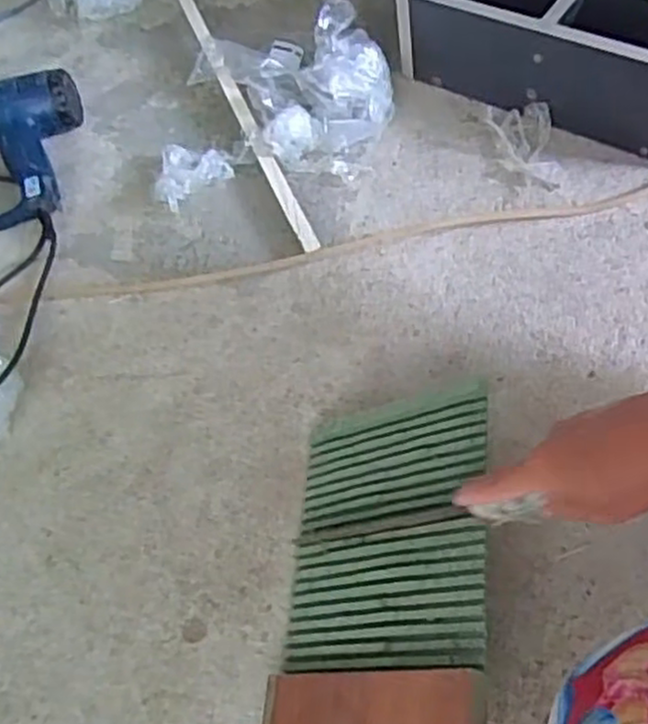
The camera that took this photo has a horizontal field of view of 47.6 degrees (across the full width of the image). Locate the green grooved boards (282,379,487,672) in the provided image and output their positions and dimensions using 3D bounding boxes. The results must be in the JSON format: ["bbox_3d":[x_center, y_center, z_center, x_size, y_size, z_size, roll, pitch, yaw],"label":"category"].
[{"bbox_3d":[0.043,0.122,0.551,0.172,0.010,0.203,-21,49,36],"label":"green grooved boards"}]

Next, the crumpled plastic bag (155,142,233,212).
[{"bbox_3d":[-0.158,-0.222,0.839,0.087,0.035,0.079,-32,60,-14],"label":"crumpled plastic bag"}]

